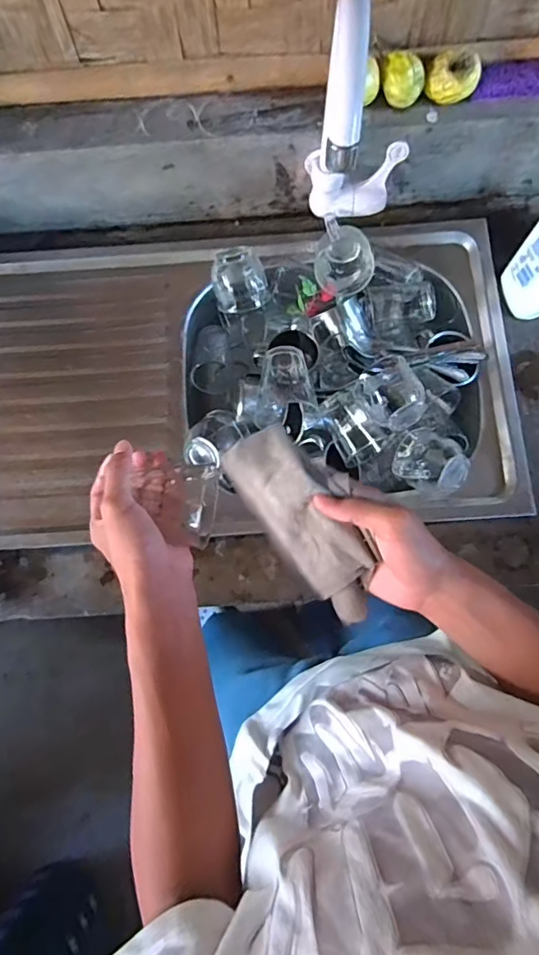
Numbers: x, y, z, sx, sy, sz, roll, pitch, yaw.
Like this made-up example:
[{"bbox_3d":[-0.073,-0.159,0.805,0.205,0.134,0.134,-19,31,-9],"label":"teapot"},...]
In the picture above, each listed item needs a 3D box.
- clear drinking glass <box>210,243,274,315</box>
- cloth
[{"bbox_3d":[-0.036,-0.254,0.663,0.074,0.068,0.064,-10,80,-1],"label":"clear drinking glass"},{"bbox_3d":[0.049,0.031,0.418,0.180,0.095,0.045,55,40,-6],"label":"cloth"}]

